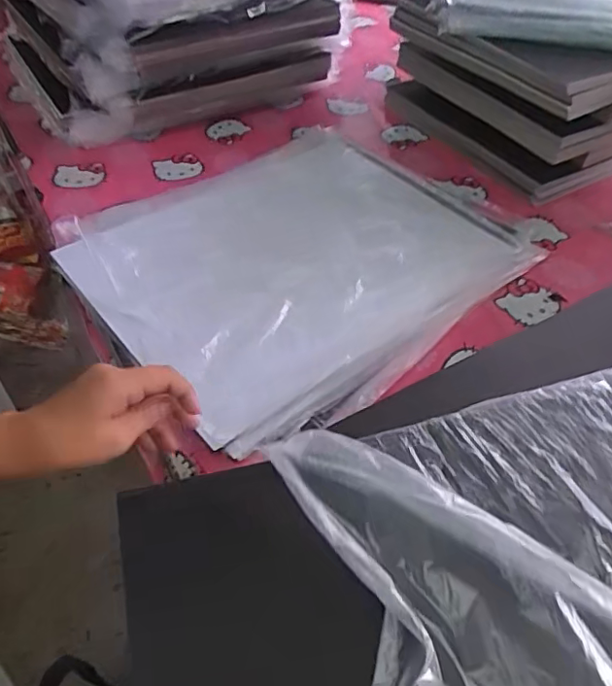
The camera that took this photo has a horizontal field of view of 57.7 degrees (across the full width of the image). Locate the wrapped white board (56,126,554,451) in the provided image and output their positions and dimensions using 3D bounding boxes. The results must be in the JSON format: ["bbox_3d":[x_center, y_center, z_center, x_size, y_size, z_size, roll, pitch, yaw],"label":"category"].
[{"bbox_3d":[-0.002,-0.123,0.745,0.515,0.024,0.432,-31,57,-26],"label":"wrapped white board"}]

